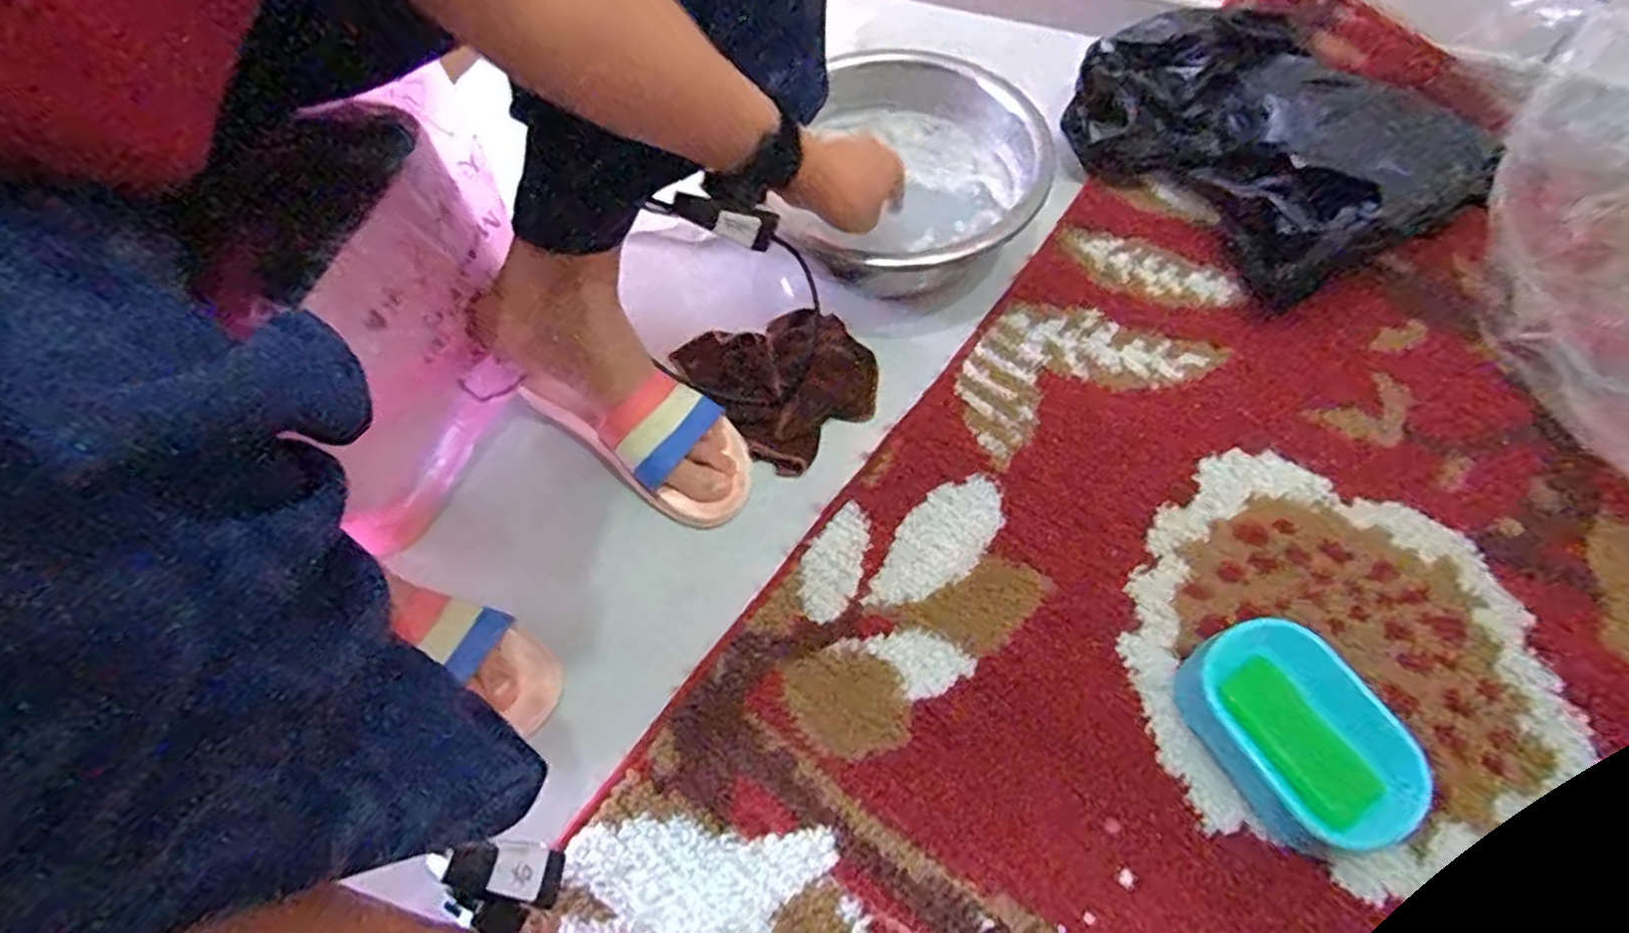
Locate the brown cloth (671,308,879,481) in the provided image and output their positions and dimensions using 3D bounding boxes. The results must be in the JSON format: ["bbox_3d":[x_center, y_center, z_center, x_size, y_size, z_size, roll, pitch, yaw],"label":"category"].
[{"bbox_3d":[-0.026,-0.089,0.680,0.144,0.023,0.169,-35,65,-16],"label":"brown cloth"}]

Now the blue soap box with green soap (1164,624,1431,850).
[{"bbox_3d":[0.322,0.177,0.508,0.103,0.037,0.142,-24,62,-11],"label":"blue soap box with green soap"}]

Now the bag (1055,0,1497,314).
[{"bbox_3d":[0.430,-0.324,0.746,0.203,0.109,0.349,-34,65,-16],"label":"bag"}]

